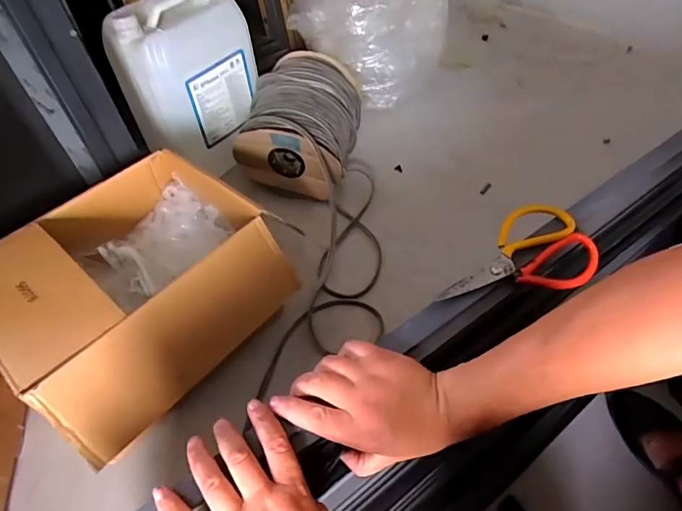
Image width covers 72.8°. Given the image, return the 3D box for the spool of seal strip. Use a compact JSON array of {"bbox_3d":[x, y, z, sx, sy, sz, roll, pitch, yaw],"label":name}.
[{"bbox_3d":[-0.094,-0.308,1.124,0.245,0.227,0.263,0,51,0],"label":"spool of seal strip"}]

